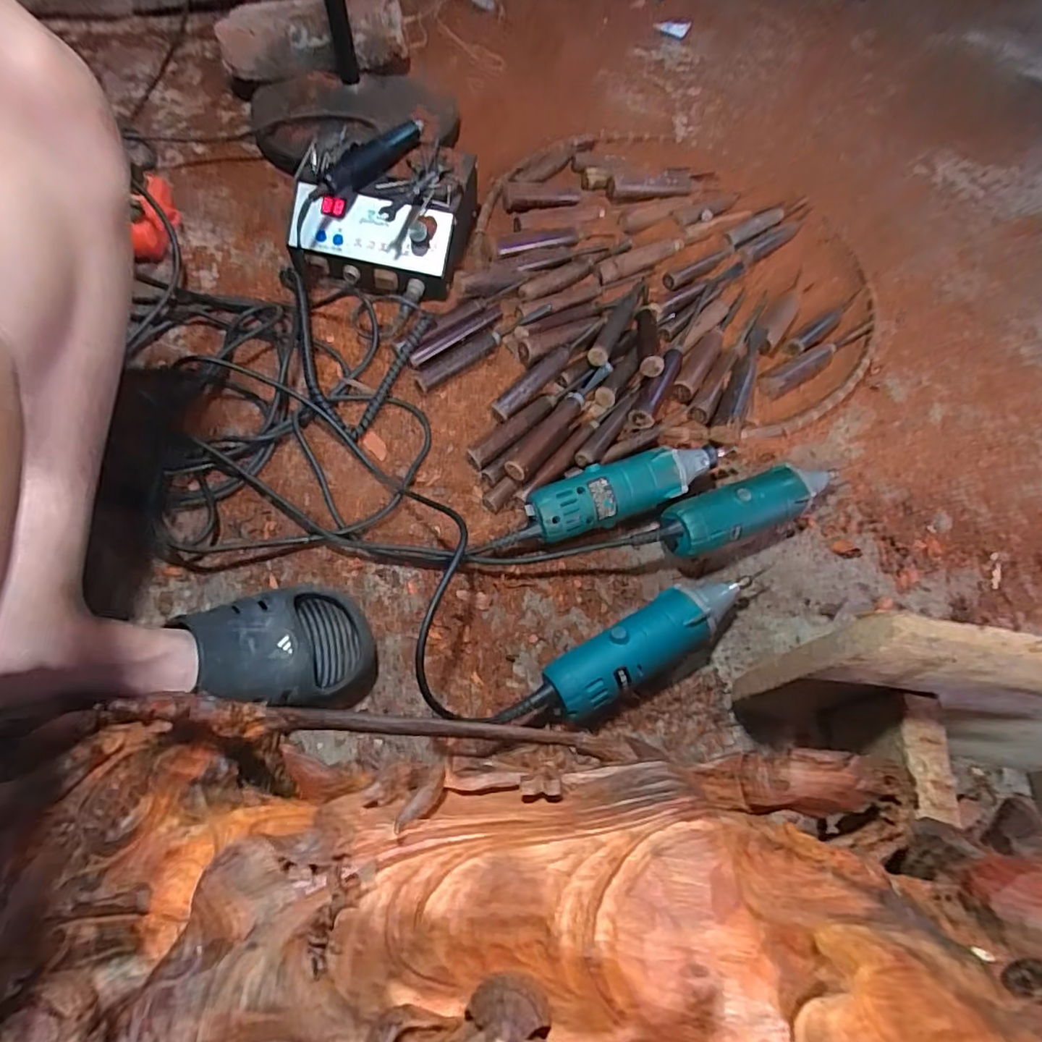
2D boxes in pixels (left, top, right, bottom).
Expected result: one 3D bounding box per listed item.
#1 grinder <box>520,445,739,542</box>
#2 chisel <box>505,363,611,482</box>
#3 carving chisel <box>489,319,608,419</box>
[{"bbox_3d":[0.107,-0.036,0.531,0.208,0.047,0.058,-19,68,-12],"label":"grinder"},{"bbox_3d":[0.043,-0.107,0.558,0.022,0.019,0.175,35,68,12],"label":"chisel"},{"bbox_3d":[0.032,-0.169,0.589,0.025,0.022,0.169,40,69,14],"label":"carving chisel"}]

